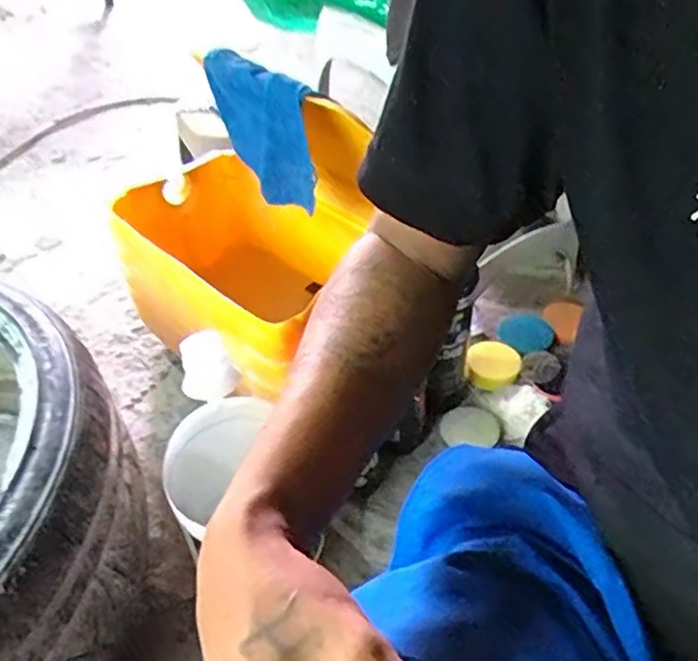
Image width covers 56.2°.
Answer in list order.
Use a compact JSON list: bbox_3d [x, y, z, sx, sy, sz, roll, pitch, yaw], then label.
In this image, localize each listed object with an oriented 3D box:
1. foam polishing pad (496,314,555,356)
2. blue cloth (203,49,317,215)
[{"bbox_3d":[0.262,0.004,0.979,0.078,0.017,0.064,-20,68,-12],"label":"foam polishing pad"},{"bbox_3d":[-0.102,-0.232,0.760,0.057,0.137,0.166,-28,47,-24],"label":"blue cloth"}]

